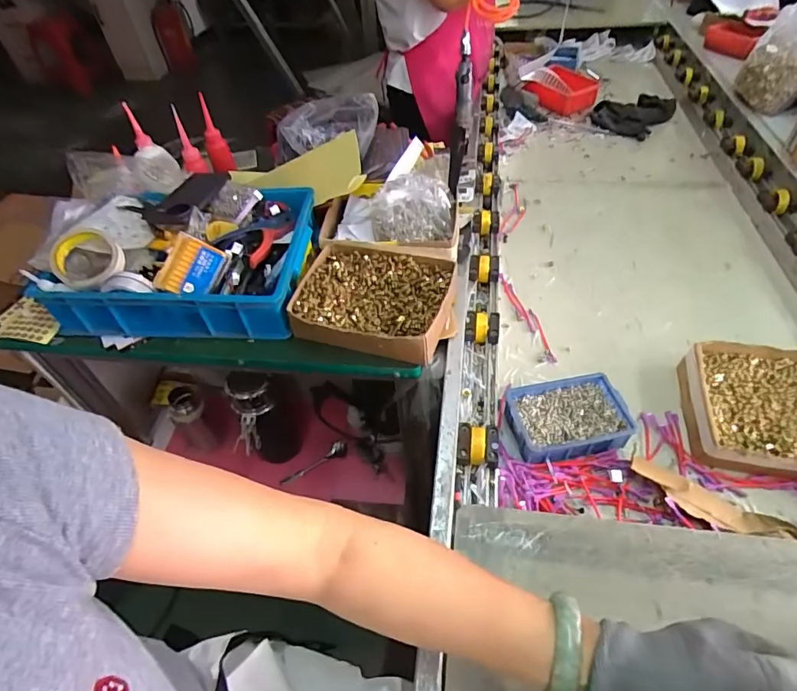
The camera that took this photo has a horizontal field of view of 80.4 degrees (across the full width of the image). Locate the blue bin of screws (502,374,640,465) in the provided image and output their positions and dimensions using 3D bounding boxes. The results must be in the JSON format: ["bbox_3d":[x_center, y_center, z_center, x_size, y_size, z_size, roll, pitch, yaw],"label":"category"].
[{"bbox_3d":[0.225,0.101,0.633,0.151,0.046,0.107,-9,47,-3],"label":"blue bin of screws"}]

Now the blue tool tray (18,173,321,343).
[{"bbox_3d":[-0.332,-0.164,0.779,0.386,0.105,0.334,1,47,6],"label":"blue tool tray"}]

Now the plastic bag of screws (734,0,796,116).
[{"bbox_3d":[0.887,-0.658,1.059,0.159,0.141,0.268,36,92,32],"label":"plastic bag of screws"}]

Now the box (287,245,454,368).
[{"bbox_3d":[-0.034,-0.065,0.693,0.221,0.055,0.187,10,49,14],"label":"box"}]

